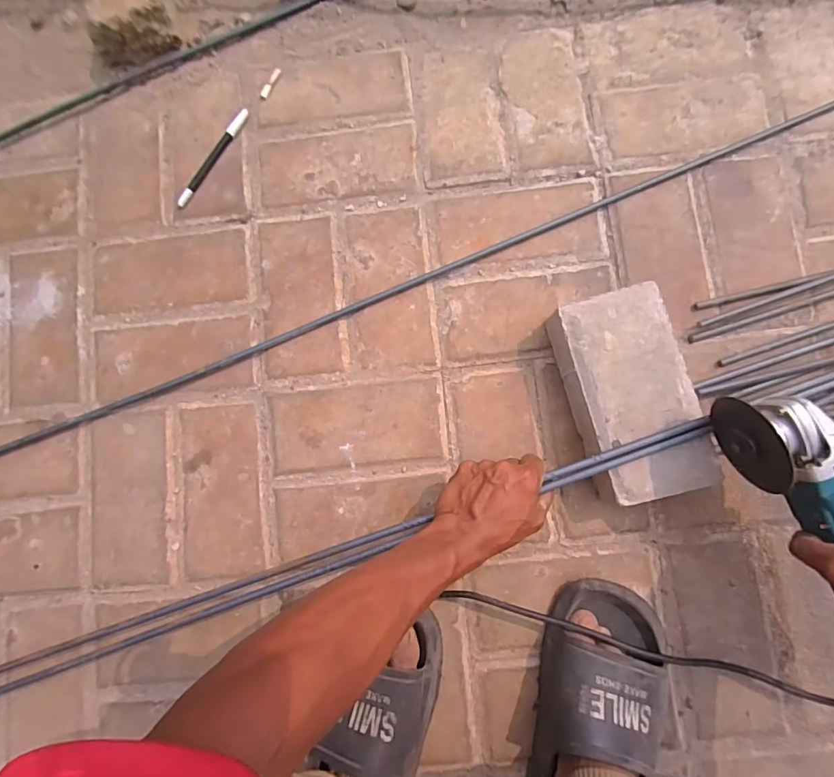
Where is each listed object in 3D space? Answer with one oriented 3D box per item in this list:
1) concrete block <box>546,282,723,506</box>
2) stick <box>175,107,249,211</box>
[{"bbox_3d":[0.216,0.007,0.467,0.106,0.062,0.203,-14,82,1],"label":"concrete block"},{"bbox_3d":[-0.254,-0.287,0.559,0.015,0.011,0.146,31,85,6],"label":"stick"}]

